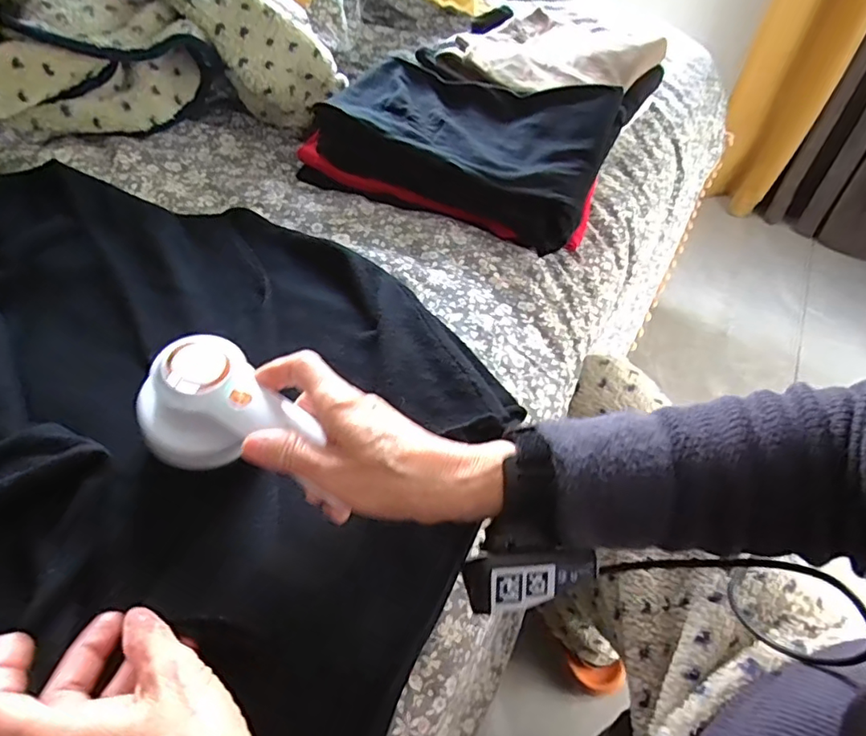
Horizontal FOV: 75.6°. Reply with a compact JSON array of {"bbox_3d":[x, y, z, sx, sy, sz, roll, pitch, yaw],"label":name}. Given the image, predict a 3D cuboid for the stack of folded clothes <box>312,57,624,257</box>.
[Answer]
[{"bbox_3d":[0.039,-0.247,0.613,0.299,0.086,0.190,22,51,21],"label":"stack of folded clothes"}]

